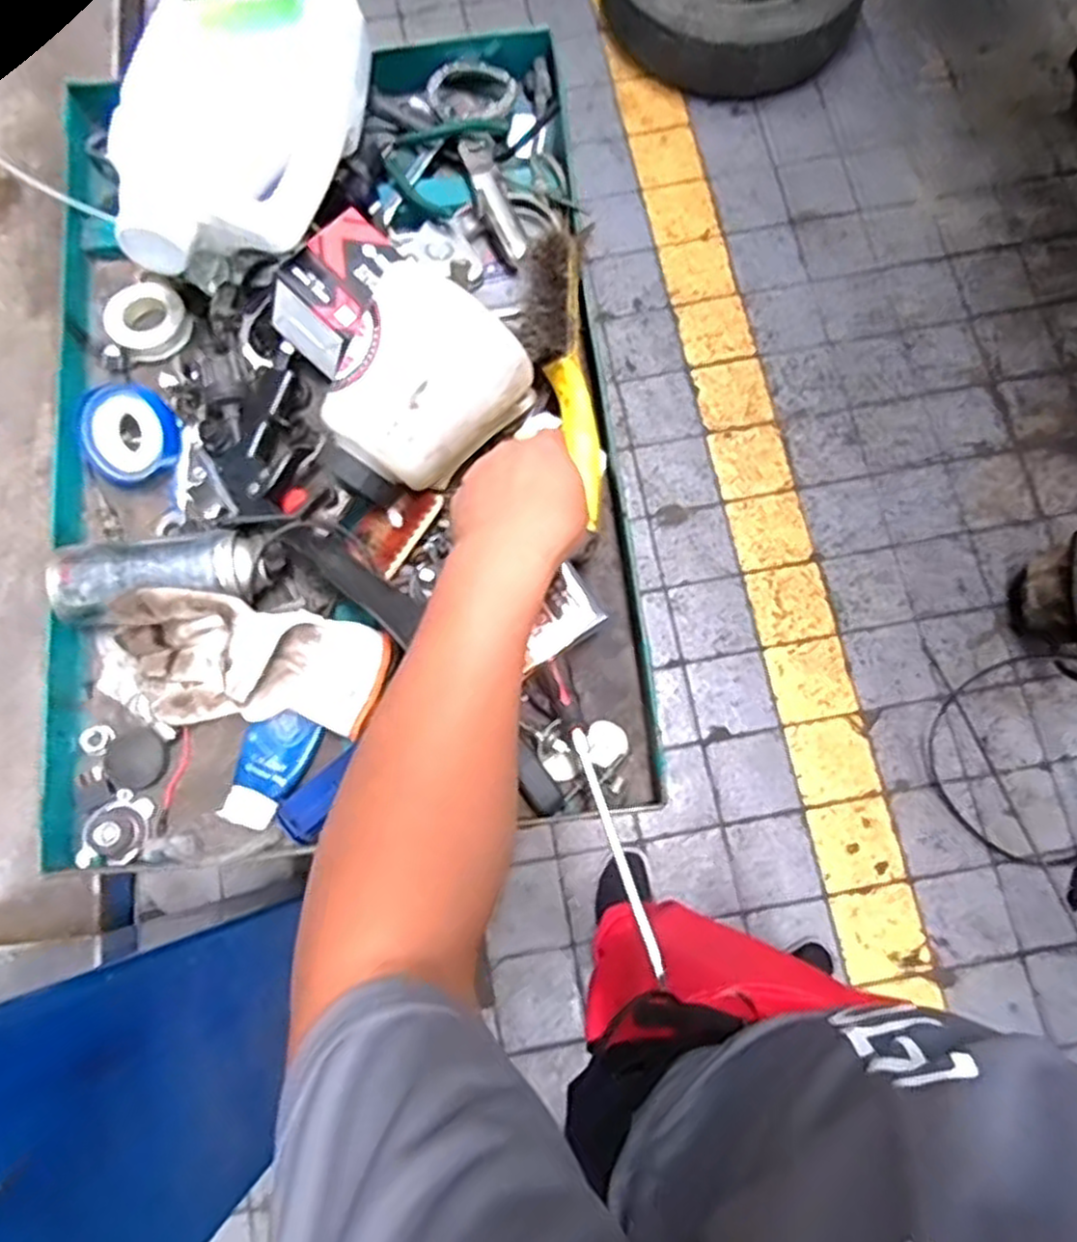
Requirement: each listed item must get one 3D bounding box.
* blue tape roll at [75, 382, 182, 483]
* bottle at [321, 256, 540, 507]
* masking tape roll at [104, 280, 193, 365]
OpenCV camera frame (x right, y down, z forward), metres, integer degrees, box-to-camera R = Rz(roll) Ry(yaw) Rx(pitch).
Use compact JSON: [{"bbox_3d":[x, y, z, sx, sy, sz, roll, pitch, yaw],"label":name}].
[{"bbox_3d":[-0.326,-0.150,0.621,0.082,0.045,0.082,6,114,14],"label":"blue tape roll"},{"bbox_3d":[-0.087,-0.163,0.541,0.103,0.092,0.156,44,81,10],"label":"bottle"},{"bbox_3d":[-0.332,-0.257,0.656,0.064,0.025,0.060,0,77,1],"label":"masking tape roll"}]

